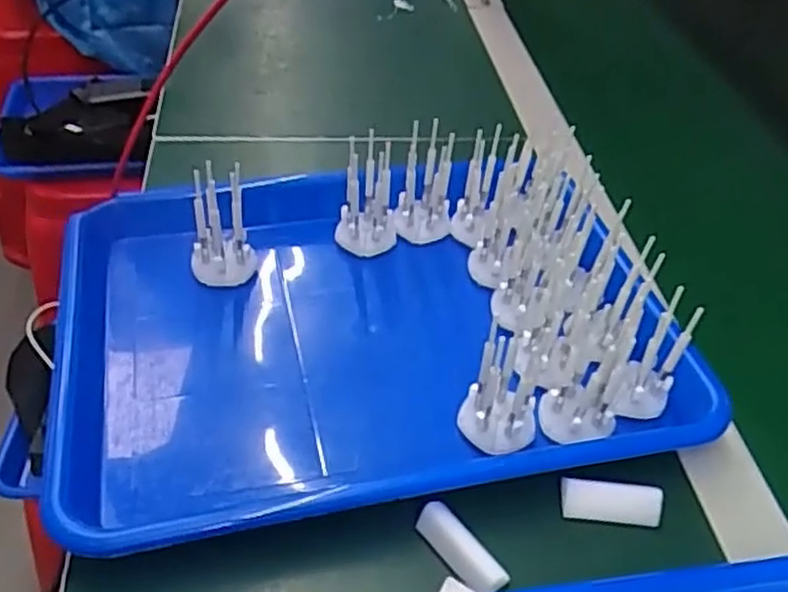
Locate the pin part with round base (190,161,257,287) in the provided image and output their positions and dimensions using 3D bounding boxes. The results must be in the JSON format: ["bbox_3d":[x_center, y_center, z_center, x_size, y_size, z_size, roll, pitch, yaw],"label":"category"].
[{"bbox_3d":[-0.102,-0.040,0.442,0.036,0.074,0.028,-6,43,-12],"label":"pin part with round base"}]

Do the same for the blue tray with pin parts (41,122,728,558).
[{"bbox_3d":[-0.017,0.003,0.415,0.325,0.076,0.235,-7,45,-12],"label":"blue tray with pin parts"}]

